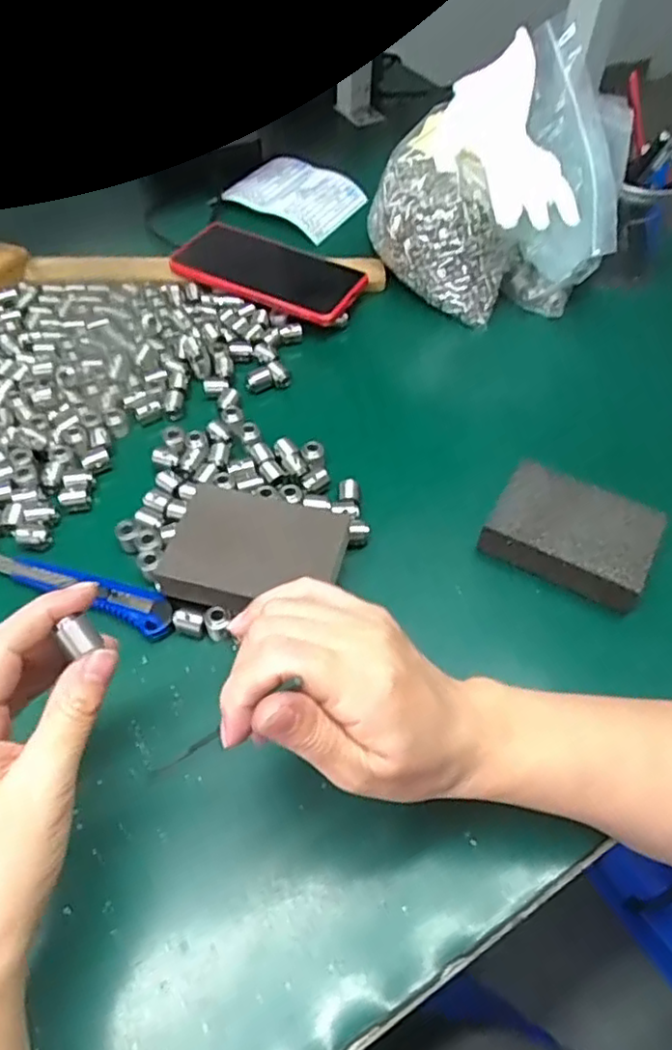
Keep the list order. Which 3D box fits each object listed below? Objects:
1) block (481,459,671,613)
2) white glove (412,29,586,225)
[{"bbox_3d":[0.151,0.003,0.423,0.097,0.032,0.069,27,57,15],"label":"block"},{"bbox_3d":[0.129,-0.311,0.528,0.096,0.083,0.145,-10,55,-11],"label":"white glove"}]

